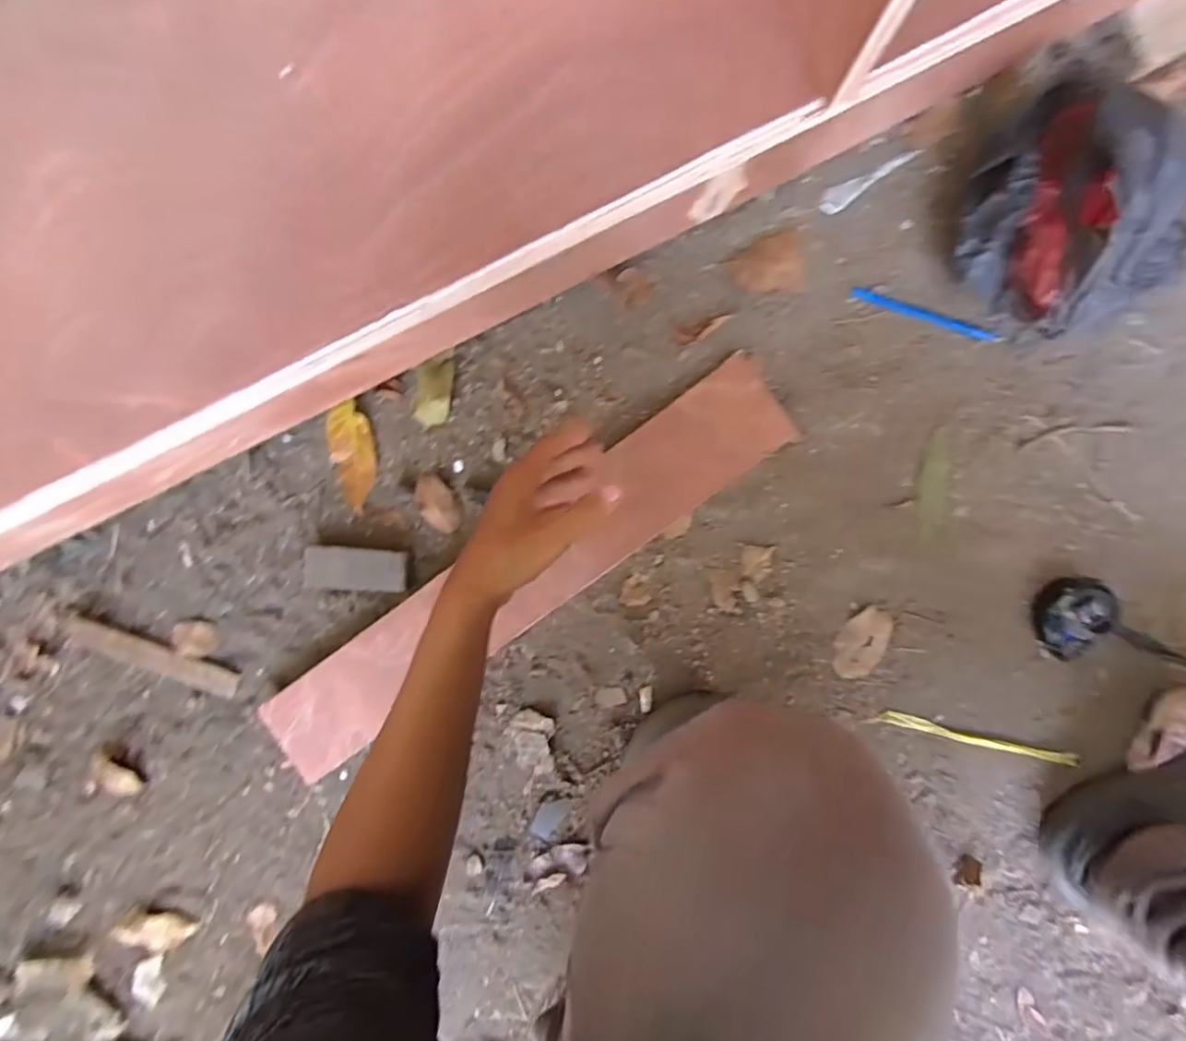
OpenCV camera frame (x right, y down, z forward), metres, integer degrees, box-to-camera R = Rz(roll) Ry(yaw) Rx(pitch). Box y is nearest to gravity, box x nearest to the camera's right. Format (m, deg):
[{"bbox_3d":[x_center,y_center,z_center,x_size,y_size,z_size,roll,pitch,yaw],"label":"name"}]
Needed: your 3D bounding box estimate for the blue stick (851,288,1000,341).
[{"bbox_3d":[0.311,-0.193,0.570,0.139,0.007,0.010,20,94,3],"label":"blue stick"}]

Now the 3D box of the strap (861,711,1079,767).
[{"bbox_3d":[0.363,0.208,0.582,0.190,0.012,0.018,11,93,3],"label":"strap"}]

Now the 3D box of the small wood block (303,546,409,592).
[{"bbox_3d":[-0.241,0.052,0.619,0.108,0.018,0.045,5,93,3],"label":"small wood block"}]

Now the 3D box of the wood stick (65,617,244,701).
[{"bbox_3d":[-0.474,0.149,0.652,0.196,0.011,0.032,15,93,3],"label":"wood stick"}]

